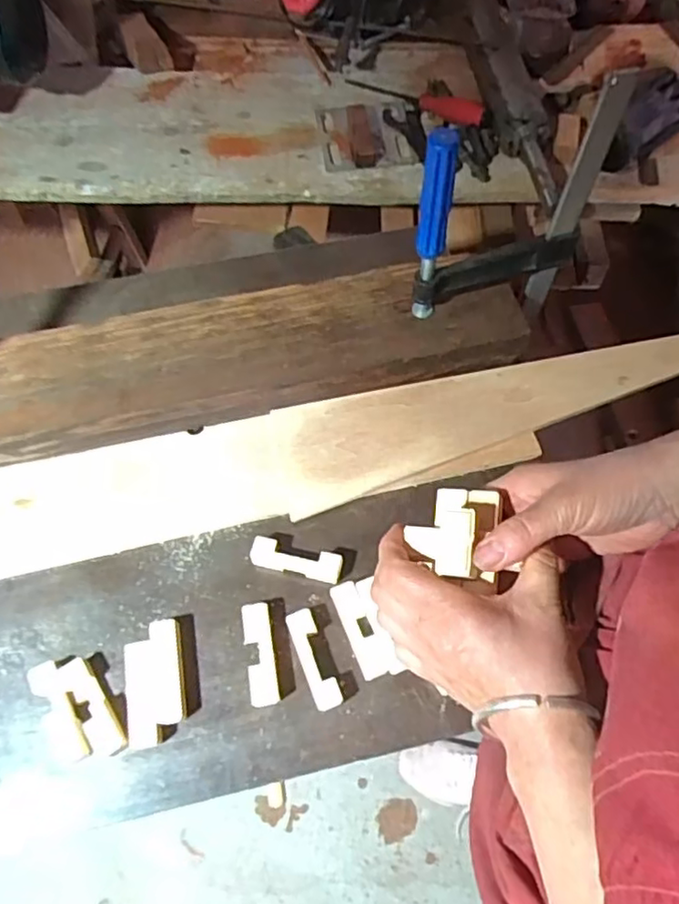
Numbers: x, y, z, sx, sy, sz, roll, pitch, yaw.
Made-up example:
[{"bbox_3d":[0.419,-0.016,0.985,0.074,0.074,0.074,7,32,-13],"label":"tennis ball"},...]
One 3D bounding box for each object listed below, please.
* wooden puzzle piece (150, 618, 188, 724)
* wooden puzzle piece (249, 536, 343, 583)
[{"bbox_3d":[-0.138,0.175,0.508,0.022,0.013,0.078,-9,63,-5],"label":"wooden puzzle piece"},{"bbox_3d":[-0.038,0.093,0.548,0.079,0.019,0.022,12,63,6],"label":"wooden puzzle piece"}]

